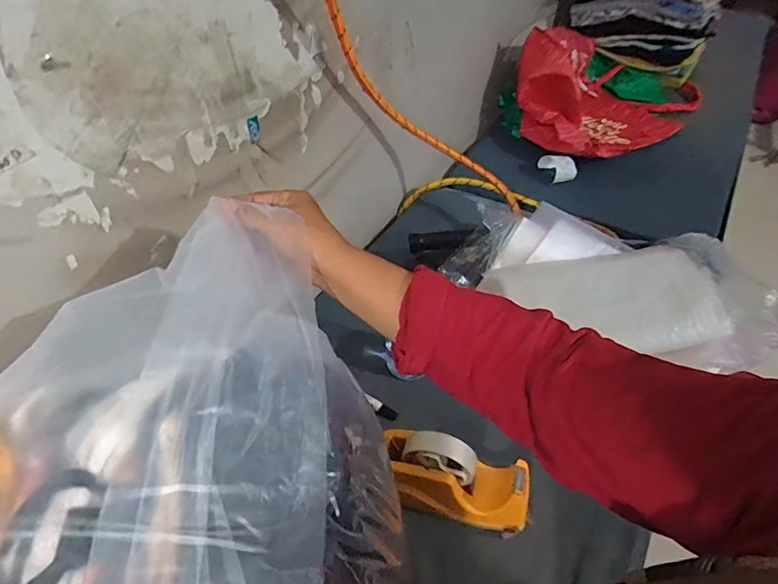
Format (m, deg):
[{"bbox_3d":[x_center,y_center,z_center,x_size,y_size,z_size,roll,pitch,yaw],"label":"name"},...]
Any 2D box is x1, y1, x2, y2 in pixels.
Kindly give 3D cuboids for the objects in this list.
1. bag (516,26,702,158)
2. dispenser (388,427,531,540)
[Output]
[{"bbox_3d":[0.518,-0.539,1.228,0.465,0.272,0.324,-22,50,-16],"label":"bag"},{"bbox_3d":[0.078,0.227,0.578,0.176,0.092,0.069,10,49,13],"label":"dispenser"}]

